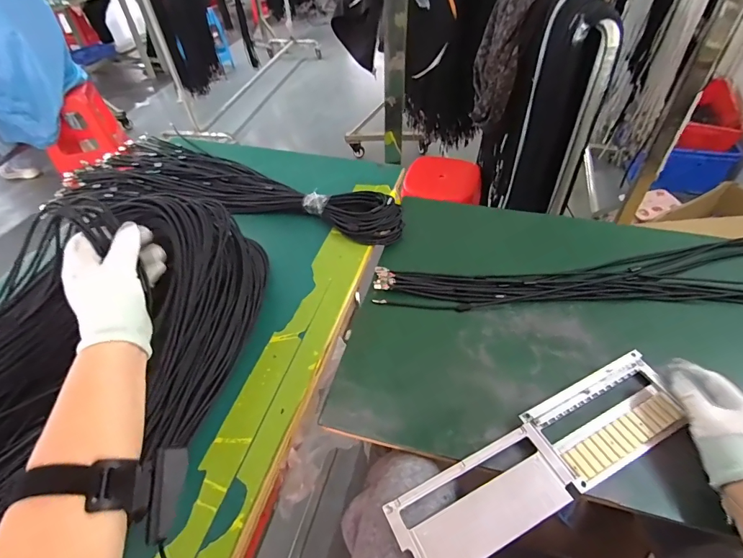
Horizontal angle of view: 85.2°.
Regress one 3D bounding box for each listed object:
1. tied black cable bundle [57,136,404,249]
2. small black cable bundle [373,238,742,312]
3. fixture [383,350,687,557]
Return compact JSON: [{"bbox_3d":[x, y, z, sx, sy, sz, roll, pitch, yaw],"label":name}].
[{"bbox_3d":[-0.279,-0.189,0.826,0.712,0.045,0.206,10,48,13],"label":"tied black cable bundle"},{"bbox_3d":[0.377,-0.006,0.667,0.734,0.024,0.145,-1,46,2],"label":"small black cable bundle"},{"bbox_3d":[0.201,0.209,0.472,0.399,0.037,0.098,-26,50,-15],"label":"fixture"}]

